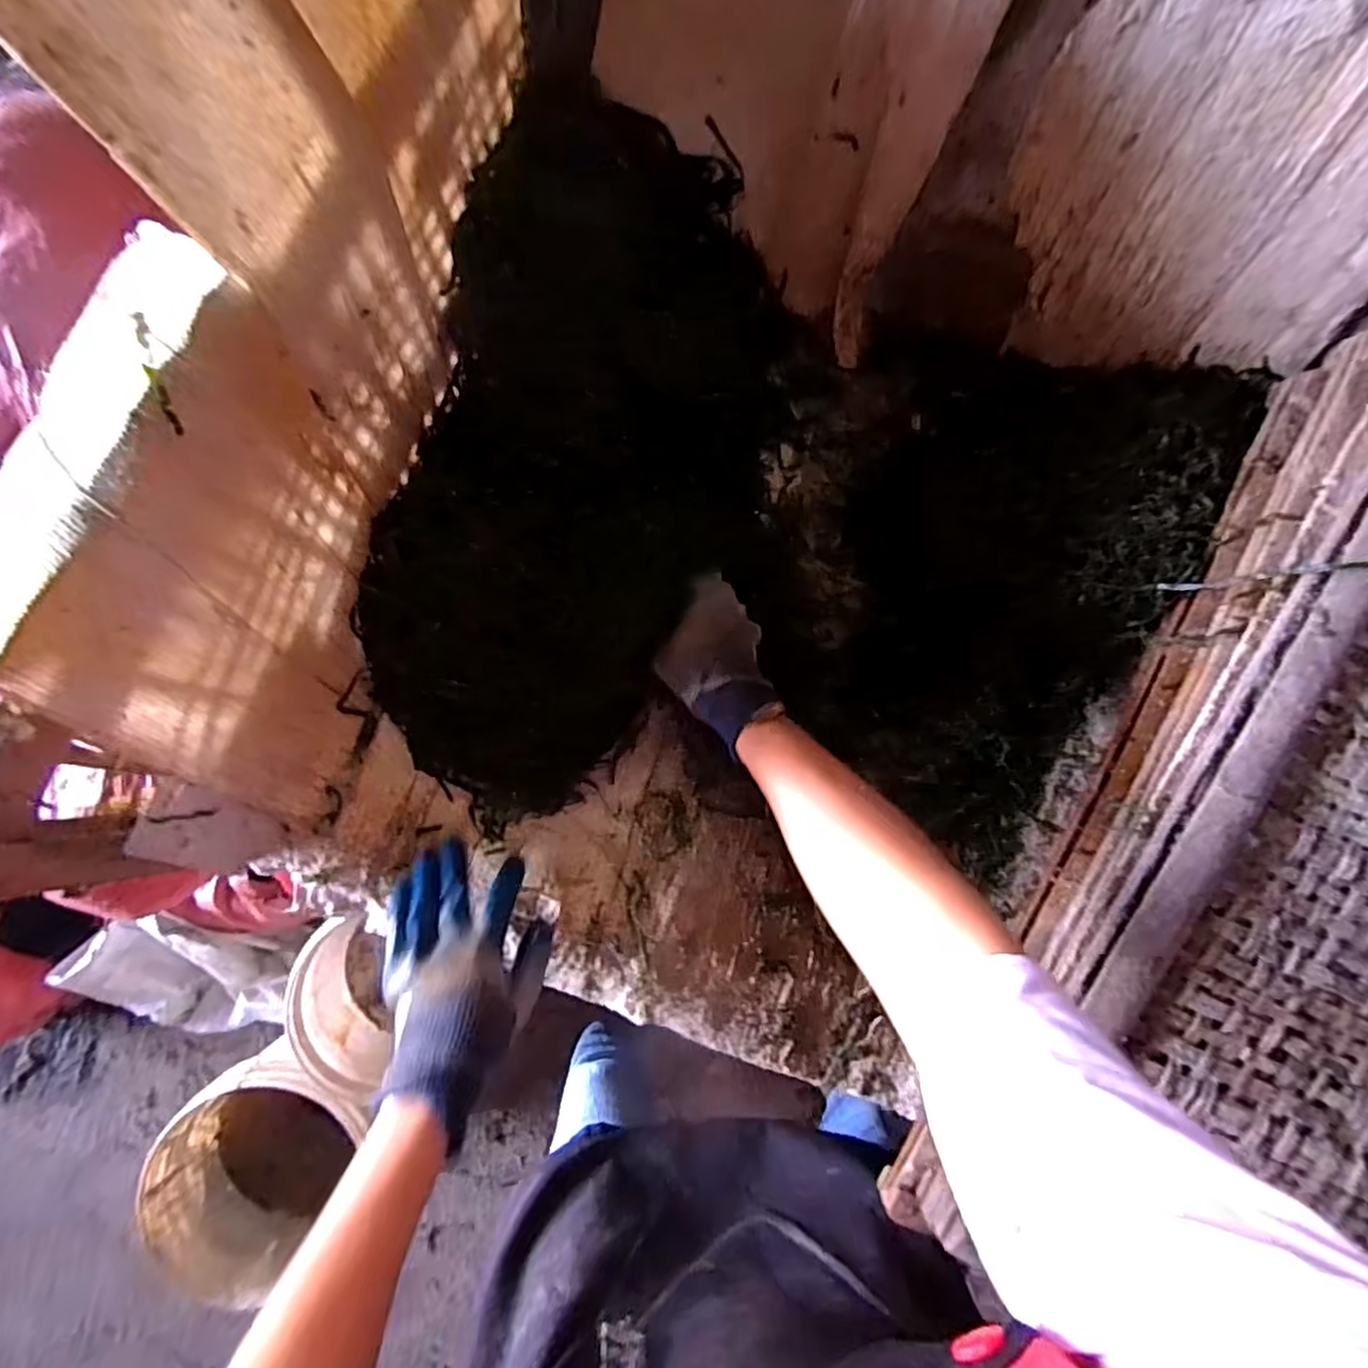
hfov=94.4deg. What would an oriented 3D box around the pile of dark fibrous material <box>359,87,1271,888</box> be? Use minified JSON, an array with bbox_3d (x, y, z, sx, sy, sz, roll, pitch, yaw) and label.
[{"bbox_3d":[0.089,-0.118,0.563,0.672,0.141,0.515,14,83,-4],"label":"pile of dark fibrous material"}]

